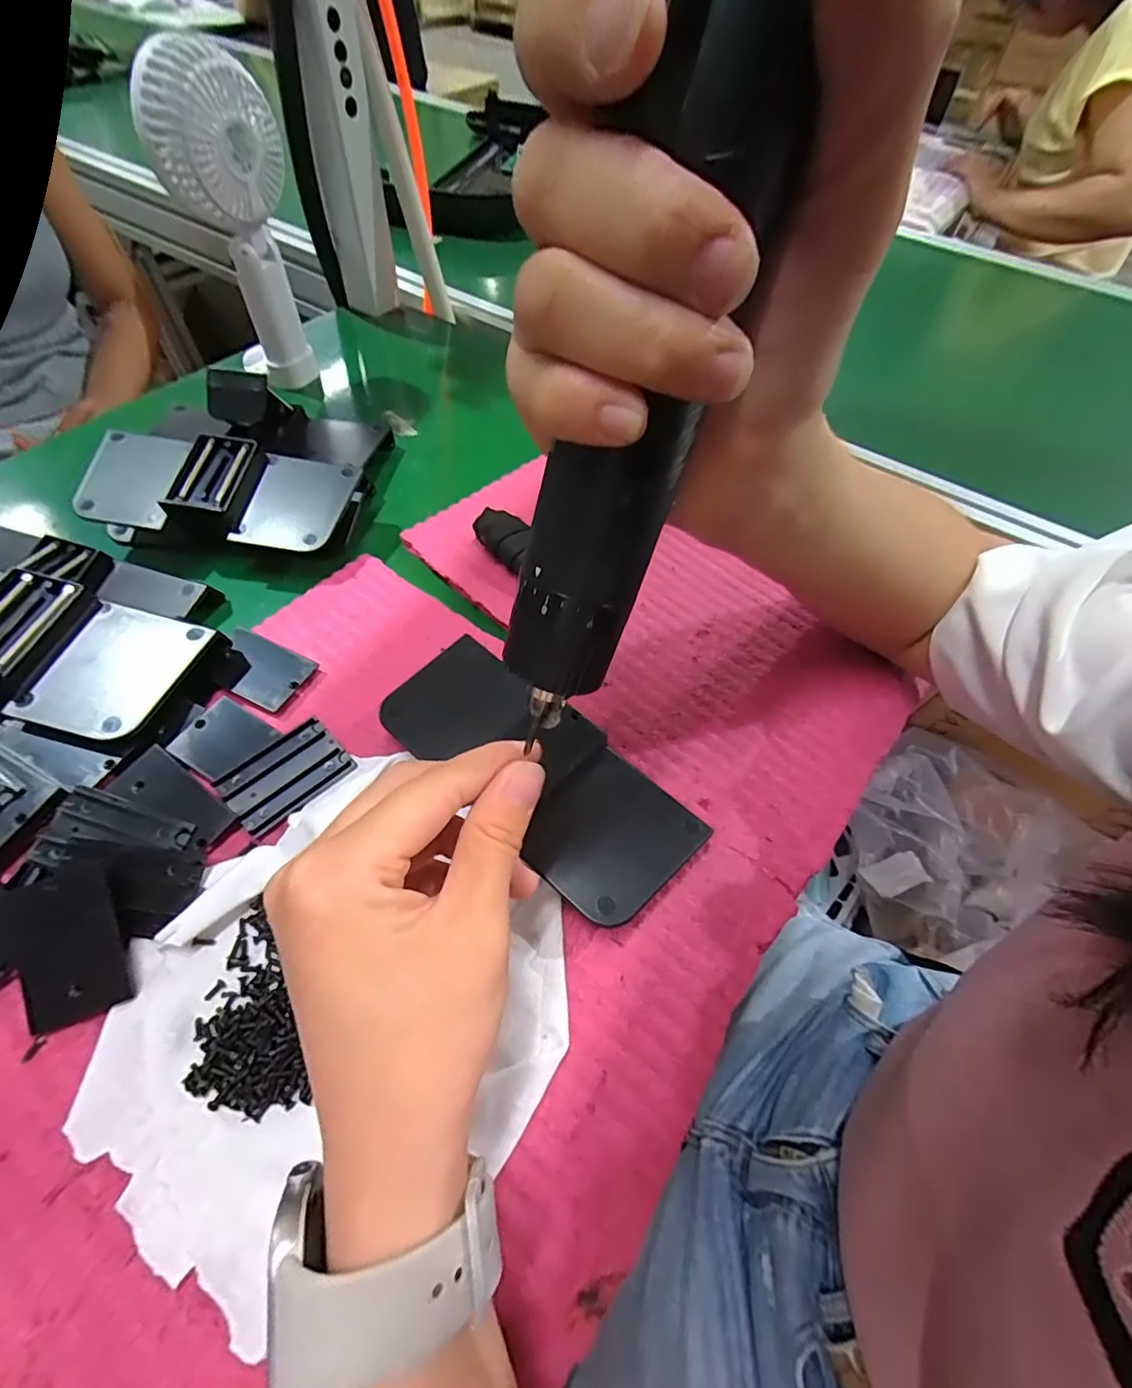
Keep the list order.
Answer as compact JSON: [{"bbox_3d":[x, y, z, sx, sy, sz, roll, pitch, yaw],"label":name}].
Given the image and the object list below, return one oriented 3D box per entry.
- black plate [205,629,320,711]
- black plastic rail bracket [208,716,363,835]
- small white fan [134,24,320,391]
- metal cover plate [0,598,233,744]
[{"bbox_3d":[-0.168,-0.015,0.302,0.047,0.005,0.037,27,55,-2],"label":"black plate"},{"bbox_3d":[-0.136,0.039,0.268,0.036,0.008,0.054,38,62,20],"label":"black plastic rail bracket"},{"bbox_3d":[-0.234,-0.337,0.408,0.041,0.191,0.082,19,57,9],"label":"small white fan"},{"bbox_3d":[-0.219,-0.010,0.273,0.060,0.015,0.070,18,62,-1],"label":"metal cover plate"}]

